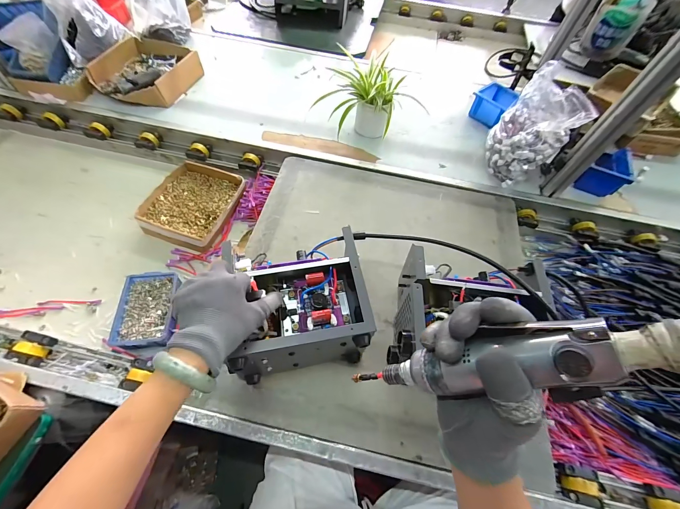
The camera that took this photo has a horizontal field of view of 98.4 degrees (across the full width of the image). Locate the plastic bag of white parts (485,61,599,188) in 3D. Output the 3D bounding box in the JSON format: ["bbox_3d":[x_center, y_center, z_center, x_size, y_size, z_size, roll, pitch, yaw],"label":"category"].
[{"bbox_3d":[0.451,-0.286,0.712,0.146,0.210,0.159,-33,67,-21],"label":"plastic bag of white parts"}]

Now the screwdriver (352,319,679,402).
[{"bbox_3d":[0.129,0.077,0.219,0.035,0.291,0.051,27,51,-36],"label":"screwdriver"}]

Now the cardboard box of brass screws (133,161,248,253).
[{"bbox_3d":[-0.364,-0.130,0.734,0.204,0.045,0.232,16,60,5],"label":"cardboard box of brass screws"}]

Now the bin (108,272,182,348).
[{"bbox_3d":[-0.381,0.110,0.585,0.099,0.042,0.150,-1,60,-4],"label":"bin"}]

